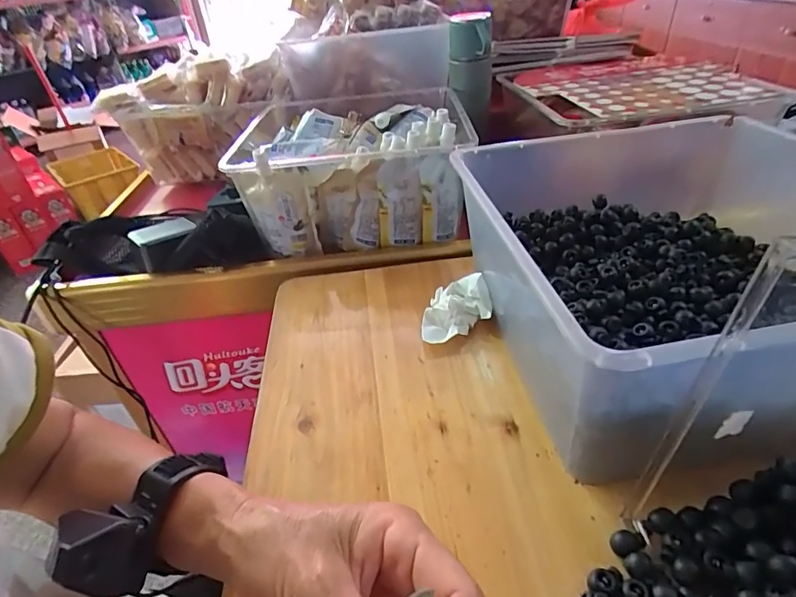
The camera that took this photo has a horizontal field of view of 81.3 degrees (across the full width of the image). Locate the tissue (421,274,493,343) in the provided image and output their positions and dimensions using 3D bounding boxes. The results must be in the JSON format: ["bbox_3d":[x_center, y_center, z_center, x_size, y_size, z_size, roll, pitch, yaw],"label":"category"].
[{"bbox_3d":[0.055,0.006,0.459,0.064,0.039,0.076,-5,36,3],"label":"tissue"}]

